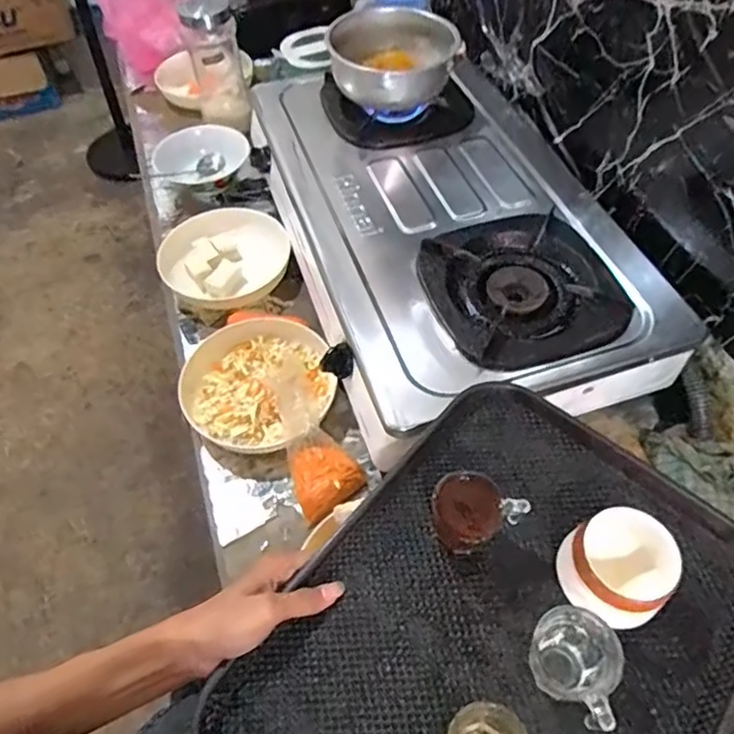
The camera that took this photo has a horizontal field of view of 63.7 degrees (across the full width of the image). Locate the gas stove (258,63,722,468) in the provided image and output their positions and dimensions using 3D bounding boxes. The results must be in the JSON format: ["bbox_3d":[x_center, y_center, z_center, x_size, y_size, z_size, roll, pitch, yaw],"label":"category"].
[{"bbox_3d":[0.100,-0.218,0.823,0.399,0.120,0.660,-16,55,-9],"label":"gas stove"}]

